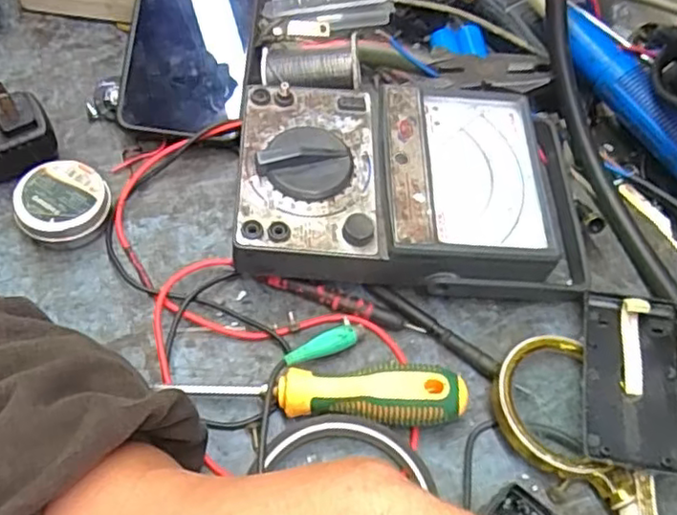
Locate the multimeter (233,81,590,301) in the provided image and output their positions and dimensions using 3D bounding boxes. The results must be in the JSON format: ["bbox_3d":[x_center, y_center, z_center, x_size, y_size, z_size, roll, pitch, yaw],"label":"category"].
[{"bbox_3d":[0.041,-0.042,0.364,0.188,0.044,0.123,1,58,-2],"label":"multimeter"}]

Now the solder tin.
[{"bbox_3d":[-0.156,-0.029,0.373,0.050,0.024,0.046,1,59,-2],"label":"solder tin"}]

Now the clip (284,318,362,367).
[{"bbox_3d":[-0.008,0.045,0.335,0.046,0.012,0.013,-21,59,-31],"label":"clip"}]

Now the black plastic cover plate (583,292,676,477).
[{"bbox_3d":[0.145,0.057,0.318,0.045,0.011,0.092,11,59,5],"label":"black plastic cover plate"}]

